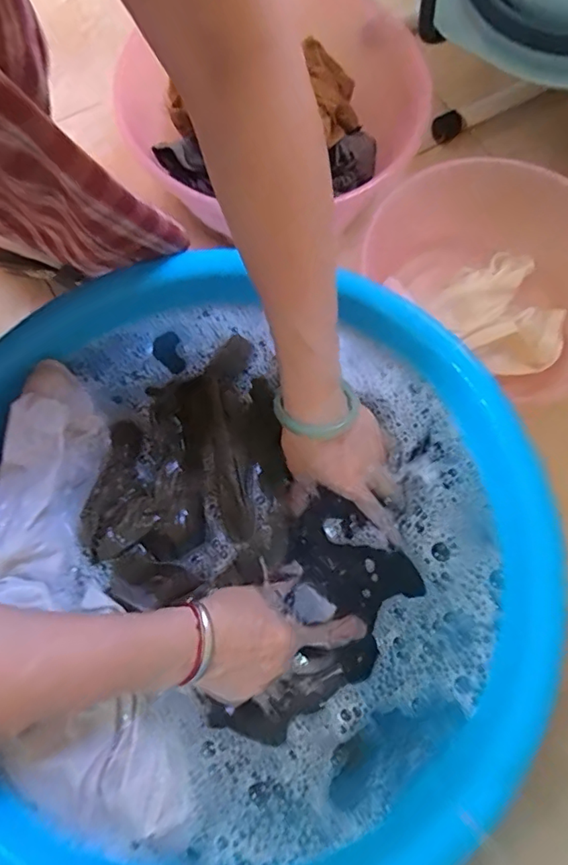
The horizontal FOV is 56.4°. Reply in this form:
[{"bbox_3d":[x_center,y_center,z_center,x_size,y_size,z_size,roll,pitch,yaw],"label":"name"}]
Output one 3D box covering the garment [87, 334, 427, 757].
[{"bbox_3d":[-0.033,0.081,0.434,0.208,0.053,0.275,-34,76,-12],"label":"garment"}]

